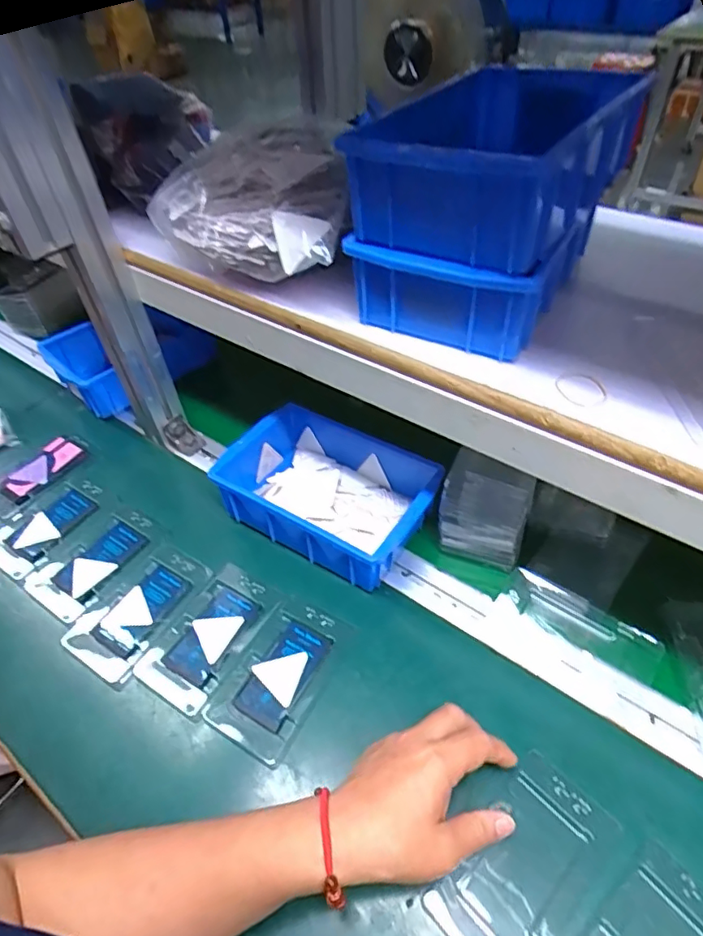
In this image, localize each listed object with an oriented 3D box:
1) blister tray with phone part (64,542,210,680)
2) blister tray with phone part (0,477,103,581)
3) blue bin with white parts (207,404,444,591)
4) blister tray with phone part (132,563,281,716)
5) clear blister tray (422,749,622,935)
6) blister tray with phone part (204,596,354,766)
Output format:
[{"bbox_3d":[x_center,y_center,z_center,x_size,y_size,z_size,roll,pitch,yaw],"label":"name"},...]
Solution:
[{"bbox_3d":[-0.196,0.131,0.512,0.070,0.013,0.128,26,53,26],"label":"blister tray with phone part"},{"bbox_3d":[-0.328,0.058,0.588,0.076,0.013,0.122,26,53,26],"label":"blister tray with phone part"},{"bbox_3d":[-0.021,0.021,0.558,0.203,0.066,0.147,27,54,26],"label":"blue bin with white parts"},{"bbox_3d":[-0.125,0.146,0.485,0.073,0.010,0.122,24,52,24],"label":"blister tray with phone part"},{"bbox_3d":[0.115,0.264,0.363,0.070,0.016,0.126,34,57,31],"label":"clear blister tray"},{"bbox_3d":[-0.057,0.171,0.458,0.073,0.014,0.126,23,52,23],"label":"blister tray with phone part"}]

